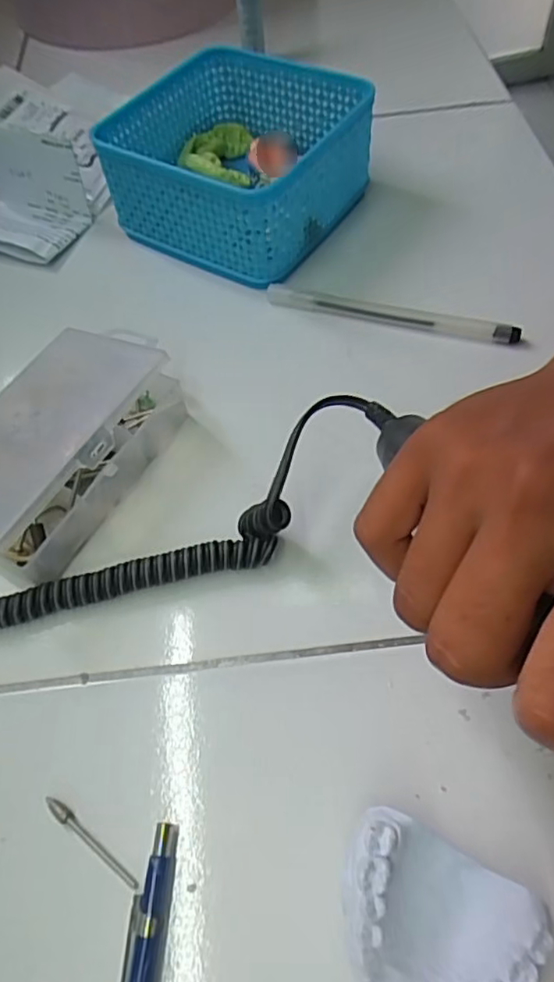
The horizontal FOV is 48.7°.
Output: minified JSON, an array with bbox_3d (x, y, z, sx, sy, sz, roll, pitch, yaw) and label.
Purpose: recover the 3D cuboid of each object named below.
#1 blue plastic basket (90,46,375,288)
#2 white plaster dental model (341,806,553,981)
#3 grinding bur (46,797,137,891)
[{"bbox_3d":[-0.023,-0.206,0.385,0.133,0.062,0.133,30,66,20],"label":"blue plastic basket"},{"bbox_3d":[0.048,0.139,0.195,0.061,0.023,0.049,24,63,18],"label":"white plaster dental model"},{"bbox_3d":[-0.067,0.126,0.220,0.045,0.004,0.005,32,66,22],"label":"grinding bur"}]

